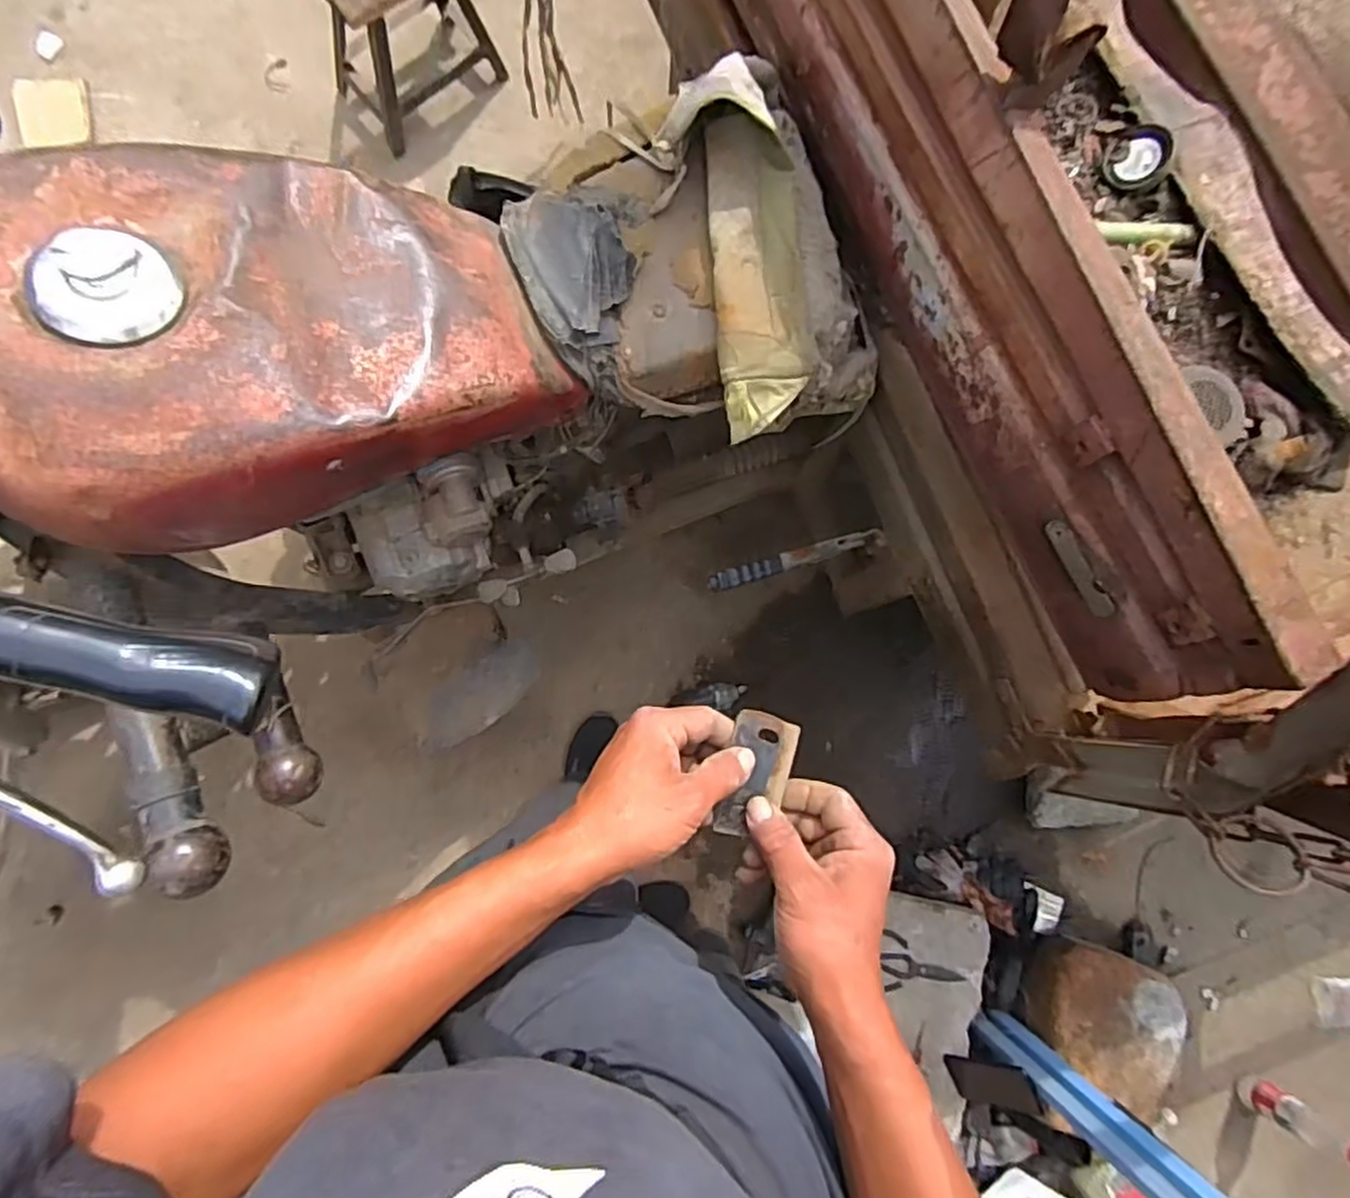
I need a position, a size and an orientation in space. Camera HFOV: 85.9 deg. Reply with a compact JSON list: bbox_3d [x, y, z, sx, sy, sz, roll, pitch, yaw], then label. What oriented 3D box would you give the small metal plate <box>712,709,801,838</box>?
[{"bbox_3d":[0.054,0.117,0.474,0.040,0.010,0.081,14,89,-3],"label":"small metal plate"}]

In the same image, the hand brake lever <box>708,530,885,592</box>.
[{"bbox_3d":[0.158,-0.052,0.919,0.288,0.032,0.023,-16,89,-32],"label":"hand brake lever"}]

